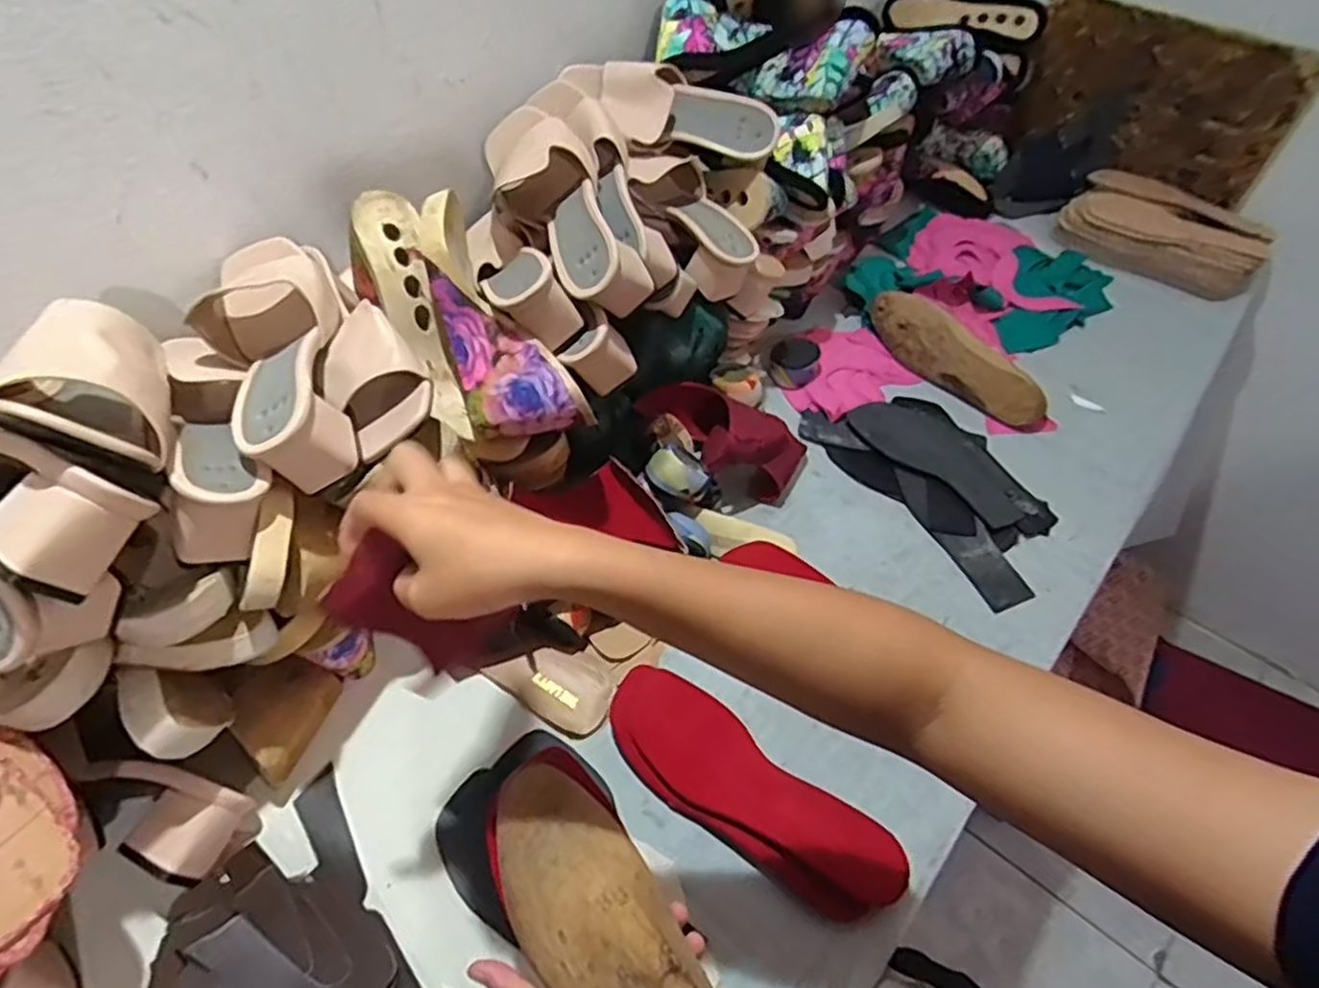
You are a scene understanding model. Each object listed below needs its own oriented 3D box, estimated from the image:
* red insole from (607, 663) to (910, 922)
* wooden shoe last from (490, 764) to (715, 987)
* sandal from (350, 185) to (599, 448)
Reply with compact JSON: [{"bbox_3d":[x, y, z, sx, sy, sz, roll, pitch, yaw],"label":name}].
[{"bbox_3d":[0.066,0.229,0.573,0.248,0.029,0.079,30,56,22],"label":"red insole"},{"bbox_3d":[-0.017,0.241,0.375,0.074,0.068,0.218,-29,53,-23],"label":"wooden shoe last"},{"bbox_3d":[-0.164,-0.141,0.622,0.118,0.095,0.264,-36,80,-27],"label":"sandal"}]

